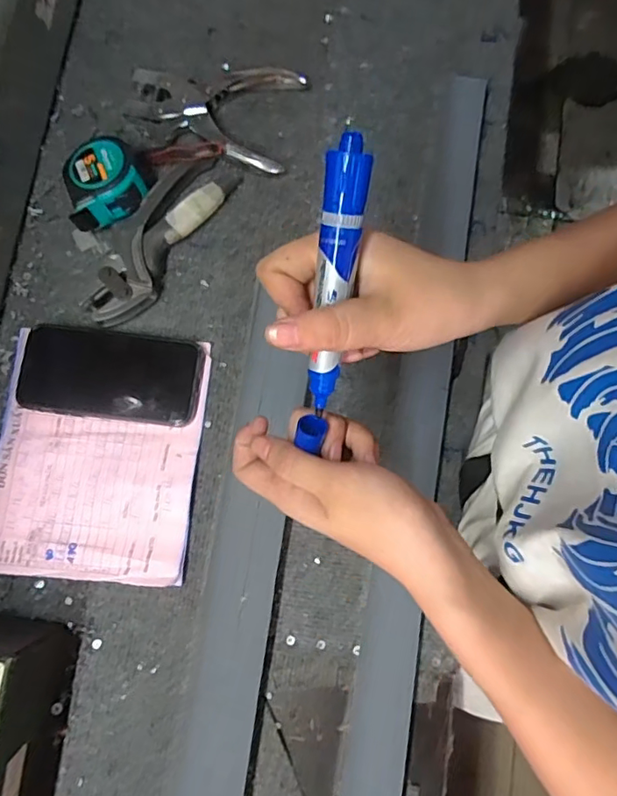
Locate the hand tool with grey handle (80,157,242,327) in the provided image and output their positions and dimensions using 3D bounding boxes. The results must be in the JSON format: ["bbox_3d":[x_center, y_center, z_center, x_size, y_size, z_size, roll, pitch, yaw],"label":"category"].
[{"bbox_3d":[-0.134,-0.138,0.463,0.060,0.027,0.168,32,80,5],"label":"hand tool with grey handle"}]

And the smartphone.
[{"bbox_3d":[-0.163,-0.020,0.448,0.144,0.011,0.073,6,79,1],"label":"smartphone"}]

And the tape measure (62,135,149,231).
[{"bbox_3d":[-0.174,-0.185,0.463,0.065,0.044,0.066,-16,80,-4],"label":"tape measure"}]

